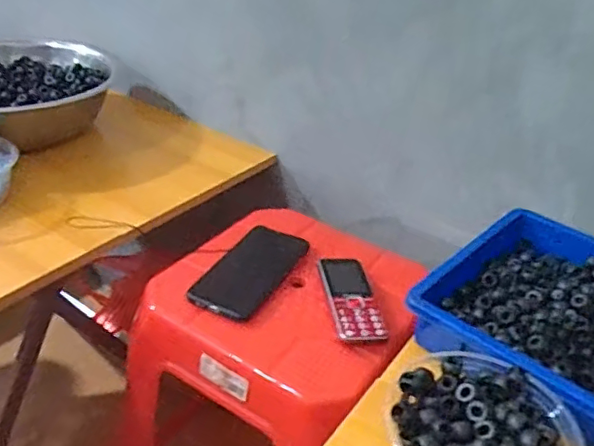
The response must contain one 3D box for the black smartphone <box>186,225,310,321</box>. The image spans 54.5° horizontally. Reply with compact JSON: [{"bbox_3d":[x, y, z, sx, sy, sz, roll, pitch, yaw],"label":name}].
[{"bbox_3d":[-0.052,0.053,0.654,0.077,0.008,0.150,26,43,19],"label":"black smartphone"}]

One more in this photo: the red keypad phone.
[{"bbox_3d":[0.058,0.080,0.628,0.052,0.008,0.127,-1,33,-10],"label":"red keypad phone"}]

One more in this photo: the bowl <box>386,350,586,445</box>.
[{"bbox_3d":[0.127,0.159,0.419,0.125,0.068,0.127,4,33,-3],"label":"bowl"}]

